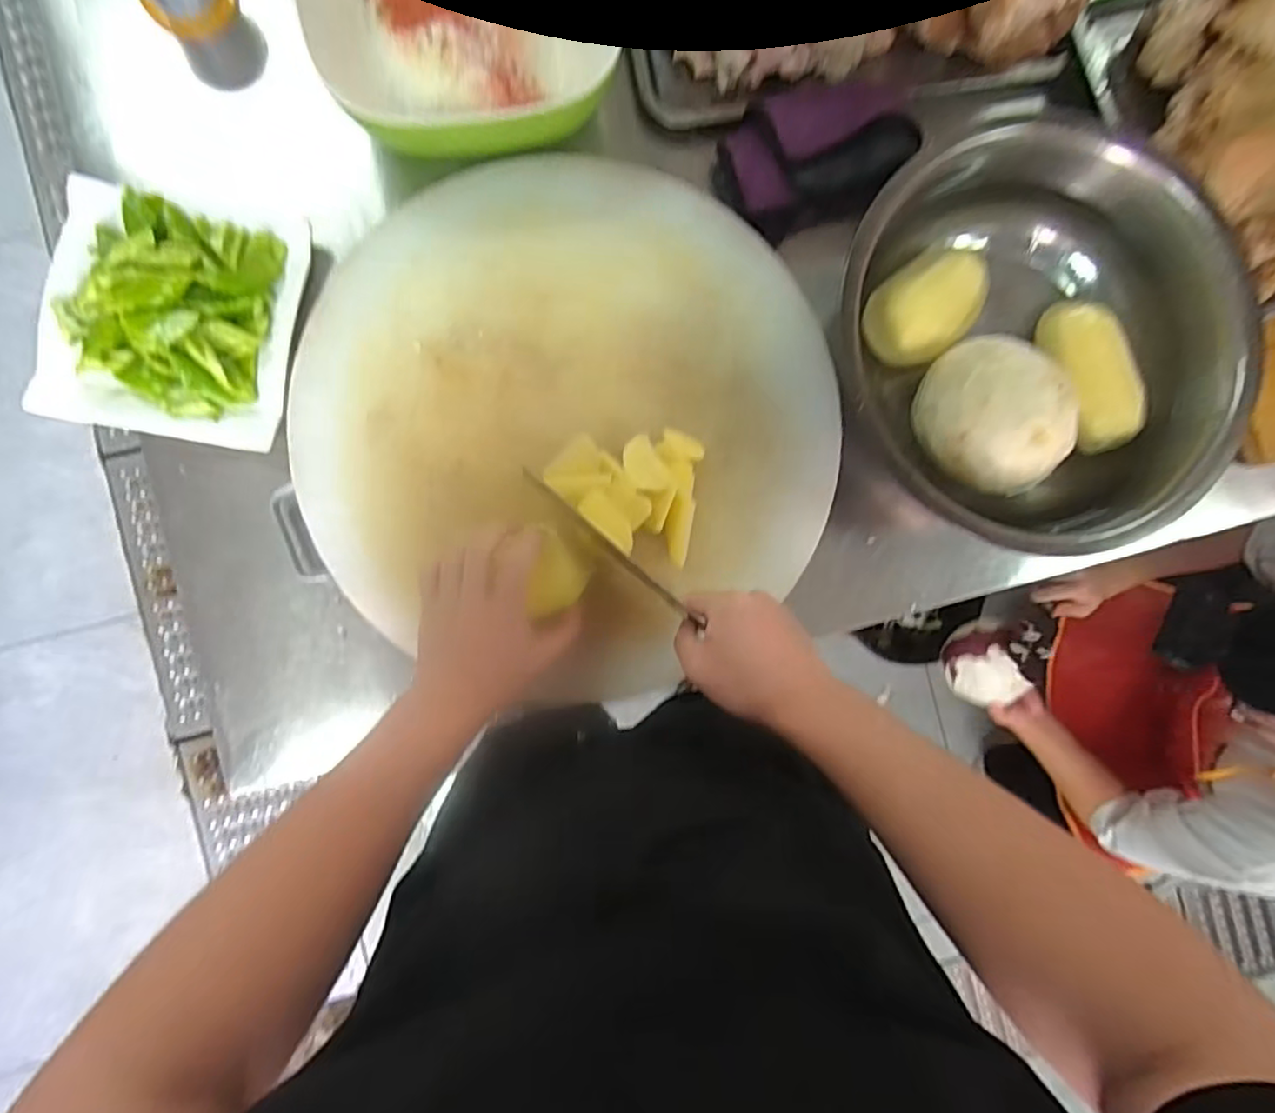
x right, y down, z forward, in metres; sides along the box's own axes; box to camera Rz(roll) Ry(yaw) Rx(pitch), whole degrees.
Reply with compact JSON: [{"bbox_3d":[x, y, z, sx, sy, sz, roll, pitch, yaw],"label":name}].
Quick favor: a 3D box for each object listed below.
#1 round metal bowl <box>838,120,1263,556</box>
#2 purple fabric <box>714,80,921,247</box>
[{"bbox_3d":[0.334,-0.179,0.557,0.342,0.100,0.331,0,89,-4],"label":"round metal bowl"},{"bbox_3d":[0.166,-0.372,0.589,0.181,0.044,0.121,-22,90,-4],"label":"purple fabric"}]

